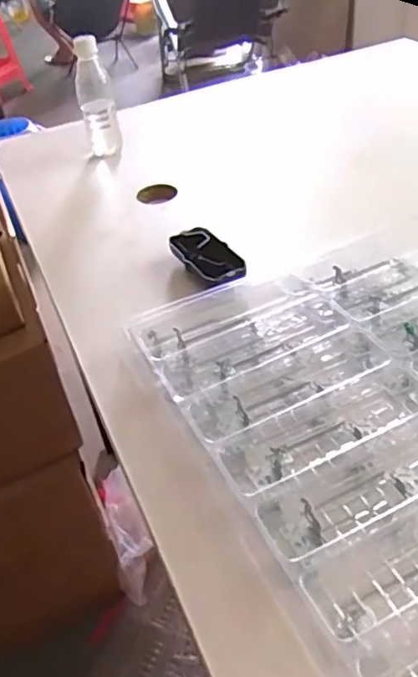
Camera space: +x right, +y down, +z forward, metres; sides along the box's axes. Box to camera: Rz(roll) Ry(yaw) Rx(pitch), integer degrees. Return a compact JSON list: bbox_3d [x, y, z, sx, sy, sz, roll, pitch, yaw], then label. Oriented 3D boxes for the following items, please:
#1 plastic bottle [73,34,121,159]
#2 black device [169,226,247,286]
[{"bbox_3d":[-0.168,-0.354,0.889,0.049,0.180,0.051,-9,41,-1],"label":"plastic bottle"},{"bbox_3d":[-0.001,-0.086,0.673,0.055,0.032,0.116,-28,45,-21],"label":"black device"}]

